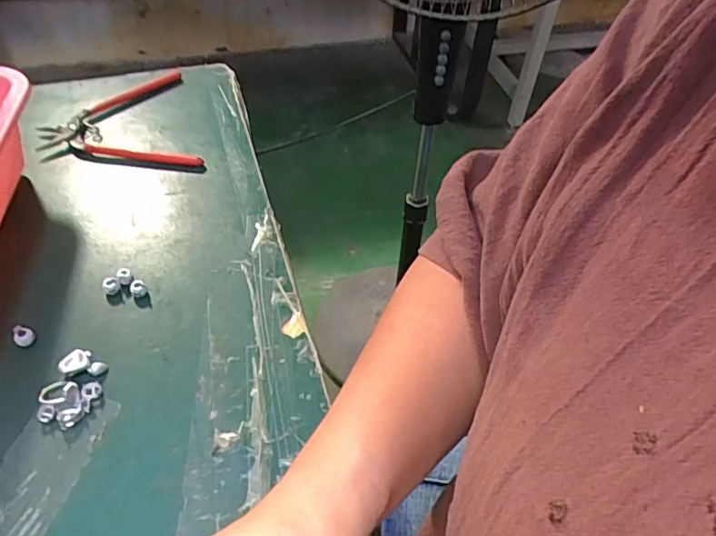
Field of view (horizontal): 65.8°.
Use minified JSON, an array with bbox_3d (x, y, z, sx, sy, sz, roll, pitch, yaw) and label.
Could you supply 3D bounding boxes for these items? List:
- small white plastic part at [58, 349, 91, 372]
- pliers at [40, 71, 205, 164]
[{"bbox_3d":[-0.164,0.055,0.322,0.017,0.006,0.012,-33,56,-27],"label":"small white plastic part"},{"bbox_3d":[-0.211,-0.124,0.484,0.124,0.013,0.144,-15,49,-14],"label":"pliers"}]

